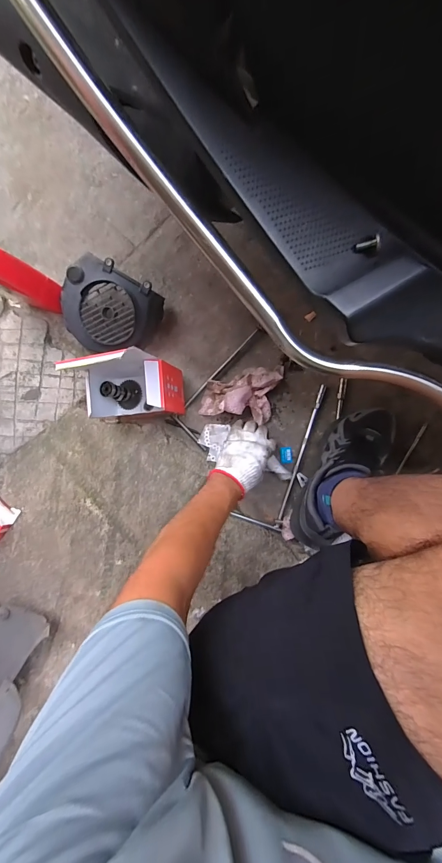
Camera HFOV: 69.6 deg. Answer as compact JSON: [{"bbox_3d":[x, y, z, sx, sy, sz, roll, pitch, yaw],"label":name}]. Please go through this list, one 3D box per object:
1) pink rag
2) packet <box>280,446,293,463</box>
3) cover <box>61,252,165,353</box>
[{"bbox_3d":[0.038,-0.077,0.641,0.156,0.035,0.113,9,92,9],"label":"pink rag"},{"bbox_3d":[0.134,0.048,0.646,0.024,0.007,0.031,-7,90,9],"label":"packet"},{"bbox_3d":[-0.226,-0.242,0.647,0.168,0.095,0.157,28,95,8],"label":"cover"}]

